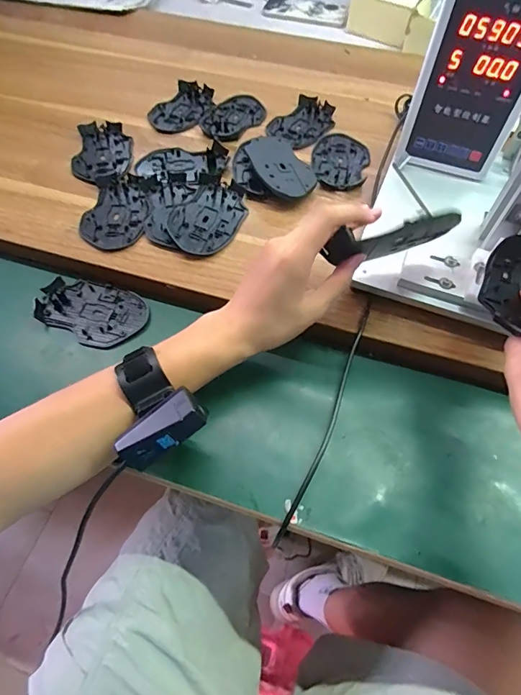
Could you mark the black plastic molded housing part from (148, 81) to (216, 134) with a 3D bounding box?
[{"bbox_3d":[-0.110,-0.346,0.591,0.069,0.009,0.118,22,62,12],"label":"black plastic molded housing part"}]

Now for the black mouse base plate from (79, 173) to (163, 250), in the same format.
[{"bbox_3d":[-0.164,-0.161,0.481,0.071,0.007,0.114,11,60,6],"label":"black mouse base plate"}]

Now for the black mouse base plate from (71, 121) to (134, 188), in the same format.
[{"bbox_3d":[-0.204,-0.254,0.535,0.072,0.009,0.124,-2,59,-2],"label":"black mouse base plate"}]

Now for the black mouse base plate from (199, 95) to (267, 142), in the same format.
[{"bbox_3d":[-0.038,-0.328,0.583,0.073,0.004,0.113,33,64,17],"label":"black mouse base plate"}]

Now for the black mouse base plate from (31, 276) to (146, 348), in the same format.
[{"bbox_3d":[-0.181,-0.038,0.442,0.114,0.015,0.071,16,60,9],"label":"black mouse base plate"}]

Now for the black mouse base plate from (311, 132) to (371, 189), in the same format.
[{"bbox_3d":[0.104,-0.244,0.533,0.070,0.011,0.115,9,60,5],"label":"black mouse base plate"}]

